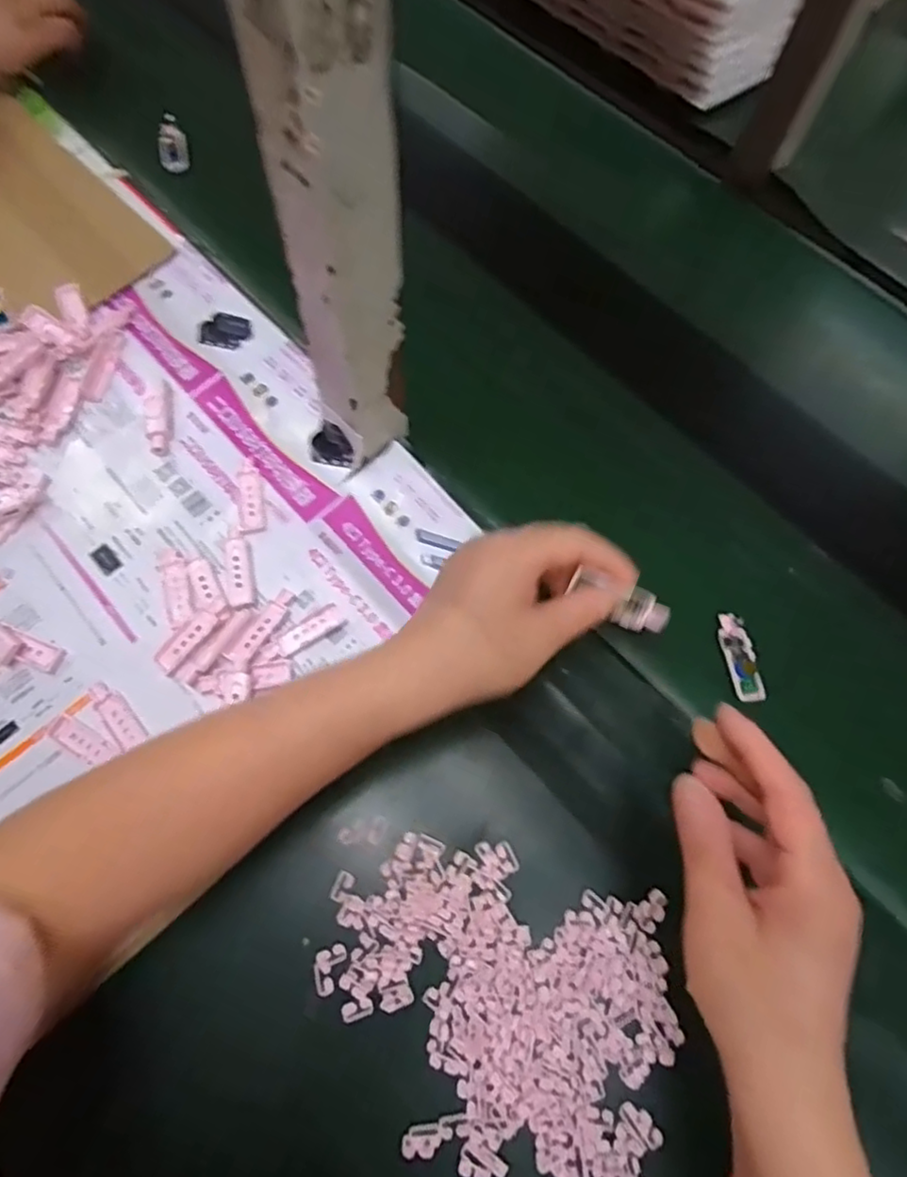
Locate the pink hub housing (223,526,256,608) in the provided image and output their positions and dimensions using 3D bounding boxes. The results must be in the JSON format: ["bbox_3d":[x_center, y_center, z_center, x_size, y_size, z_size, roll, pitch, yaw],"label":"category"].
[{"bbox_3d":[-0.136,-0.015,0.406,0.017,0.004,0.057,-12,68,-7],"label":"pink hub housing"}]

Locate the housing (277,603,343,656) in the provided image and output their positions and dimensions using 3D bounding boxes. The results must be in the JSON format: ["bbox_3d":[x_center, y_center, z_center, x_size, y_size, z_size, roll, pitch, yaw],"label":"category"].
[{"bbox_3d":[-0.088,0.026,0.395,0.042,0.004,0.014,-34,73,-15],"label":"housing"}]

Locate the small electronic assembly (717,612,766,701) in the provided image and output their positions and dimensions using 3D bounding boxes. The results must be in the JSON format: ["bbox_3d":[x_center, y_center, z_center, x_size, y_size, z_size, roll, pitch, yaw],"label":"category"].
[{"bbox_3d":[0.179,0.042,0.401,0.018,0.008,0.055,-7,68,-5],"label":"small electronic assembly"}]

